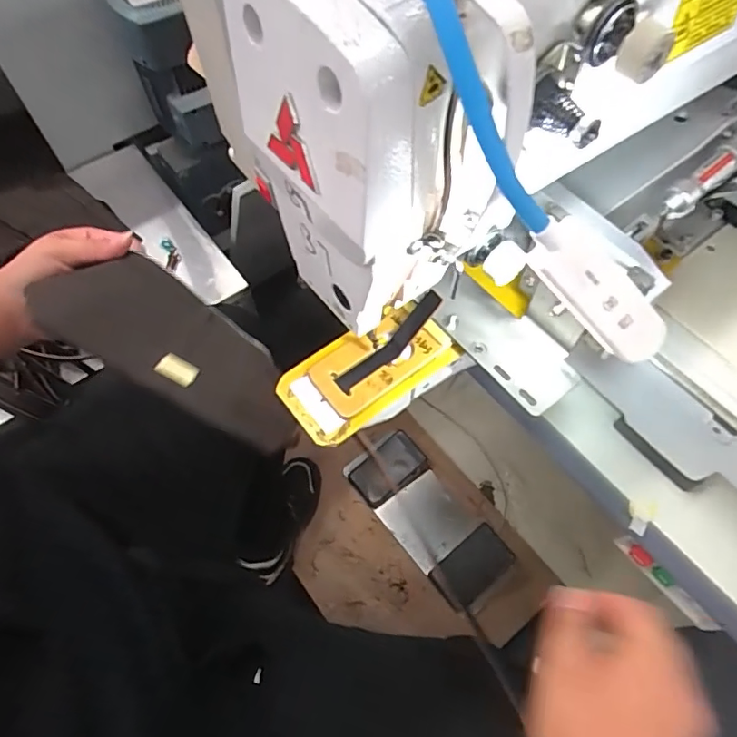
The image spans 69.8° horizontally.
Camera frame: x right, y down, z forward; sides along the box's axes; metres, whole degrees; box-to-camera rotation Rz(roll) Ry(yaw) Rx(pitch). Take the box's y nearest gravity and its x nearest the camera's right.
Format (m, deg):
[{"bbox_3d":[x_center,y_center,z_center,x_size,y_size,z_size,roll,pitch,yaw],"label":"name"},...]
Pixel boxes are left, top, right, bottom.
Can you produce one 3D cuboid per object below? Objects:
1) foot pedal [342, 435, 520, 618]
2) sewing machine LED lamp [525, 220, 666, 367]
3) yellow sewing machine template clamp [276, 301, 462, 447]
[{"bbox_3d":[0.131,0.304,1.077,0.167,0.057,0.348,-36,67,-18],"label":"foot pedal"},{"bbox_3d":[0.096,-0.030,0.223,0.081,0.024,0.016,39,61,-24],"label":"sewing machine LED lamp"},{"bbox_3d":[-0.003,-0.001,0.399,0.125,0.017,0.067,-35,67,-17],"label":"yellow sewing machine template clamp"}]

